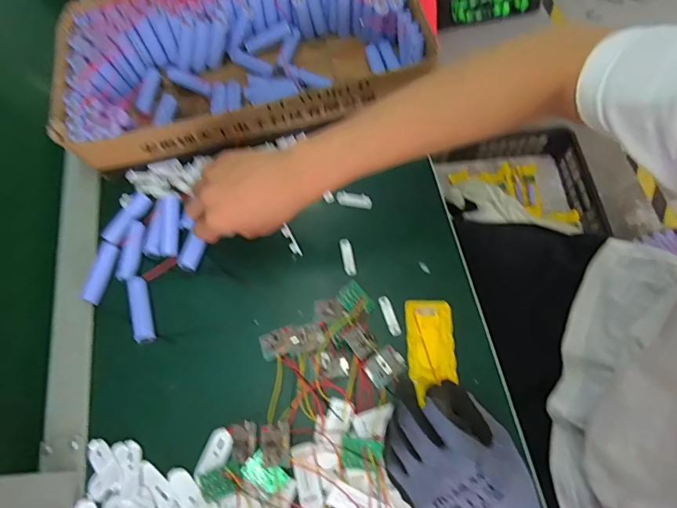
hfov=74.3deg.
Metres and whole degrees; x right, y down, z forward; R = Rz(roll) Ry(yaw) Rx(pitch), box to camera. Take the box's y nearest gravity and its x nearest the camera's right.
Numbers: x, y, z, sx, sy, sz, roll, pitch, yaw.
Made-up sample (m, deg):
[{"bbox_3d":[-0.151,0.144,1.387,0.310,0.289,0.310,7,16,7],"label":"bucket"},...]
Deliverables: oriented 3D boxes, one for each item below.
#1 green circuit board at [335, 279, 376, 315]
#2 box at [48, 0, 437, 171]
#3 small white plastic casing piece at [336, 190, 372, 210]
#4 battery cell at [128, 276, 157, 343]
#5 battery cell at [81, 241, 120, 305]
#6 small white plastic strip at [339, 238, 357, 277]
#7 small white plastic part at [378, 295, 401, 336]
[{"bbox_3d":[0.018,0.048,0.457,0.037,0.004,0.027,44,67,2],"label":"green circuit board"},{"bbox_3d":[-0.119,-0.246,0.558,0.429,0.085,0.219,-14,63,-5],"label":"box"},{"bbox_3d":[0.018,-0.063,0.520,0.041,0.011,0.014,11,64,8],"label":"small white plastic casing piece"},{"bbox_3d":[-0.205,0.060,0.471,0.021,0.024,0.070,-15,63,-5],"label":"battery cell"},{"bbox_3d":[-0.260,0.020,0.489,0.020,0.017,0.066,10,64,7],"label":"battery cell"},{"bbox_3d":[0.010,0.003,0.492,0.011,0.006,0.042,-13,76,-4],"label":"small white plastic strip"},{"bbox_3d":[0.052,0.063,0.460,0.011,0.005,0.045,-18,64,-7],"label":"small white plastic part"}]

